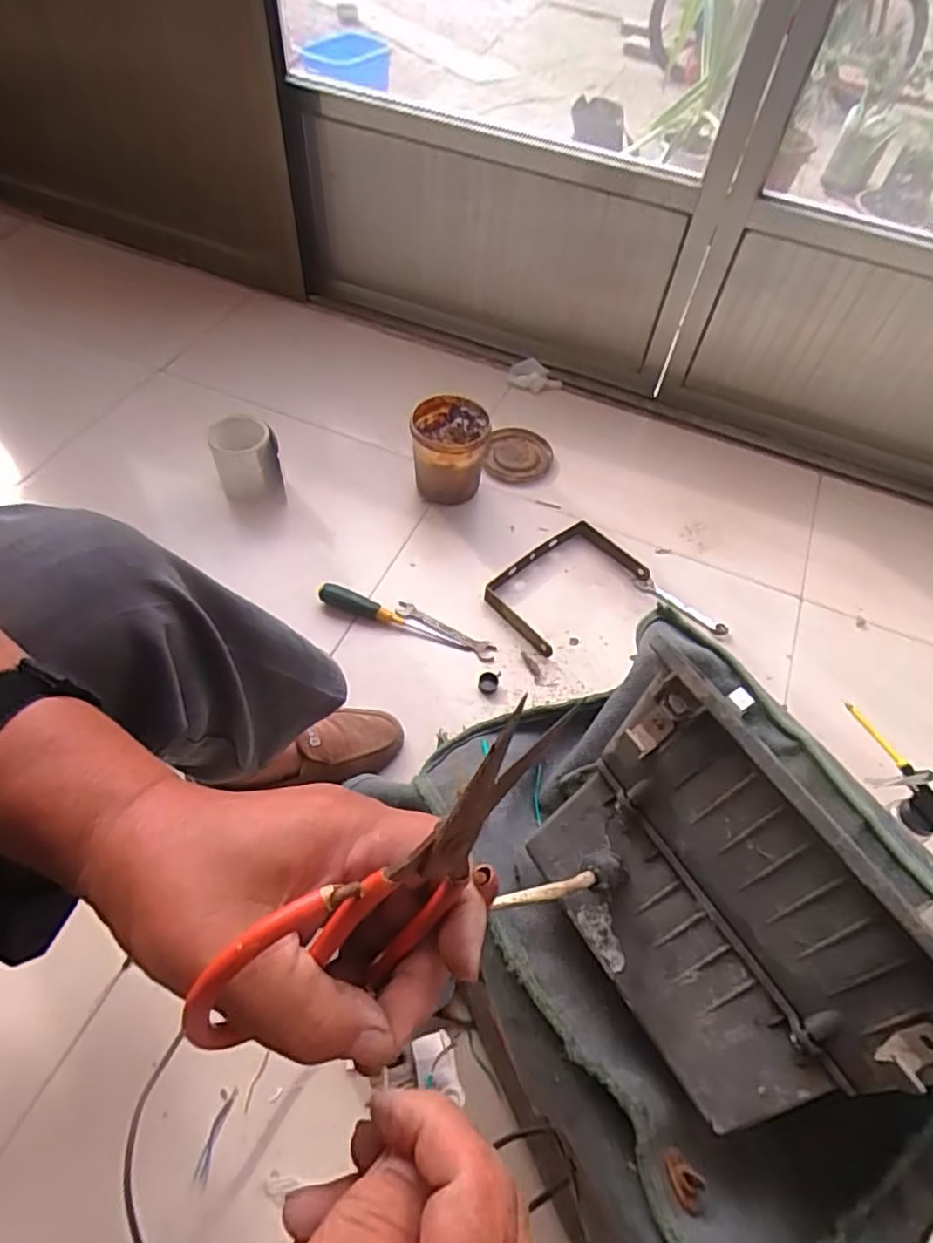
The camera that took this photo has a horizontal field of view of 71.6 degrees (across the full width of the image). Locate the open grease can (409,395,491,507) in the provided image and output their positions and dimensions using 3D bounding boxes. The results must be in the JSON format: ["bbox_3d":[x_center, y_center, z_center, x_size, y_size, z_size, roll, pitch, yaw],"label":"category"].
[{"bbox_3d":[-0.030,-0.274,1.073,0.121,0.152,0.115,2,56,-2],"label":"open grease can"}]

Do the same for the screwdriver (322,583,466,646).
[{"bbox_3d":[-0.113,-0.003,0.954,0.227,0.027,0.027,20,57,5],"label":"screwdriver"}]

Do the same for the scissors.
[{"bbox_3d":[-0.022,0.087,0.207,0.155,0.075,0.018,-45,63,13],"label":"scissors"}]

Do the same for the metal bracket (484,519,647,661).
[{"bbox_3d":[0.155,-0.062,0.984,0.240,0.026,0.150,-34,64,-23],"label":"metal bracket"}]

